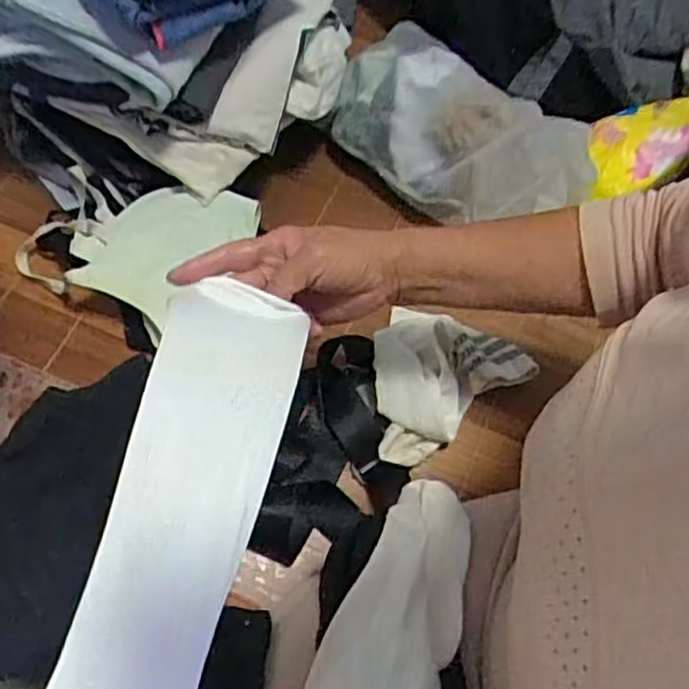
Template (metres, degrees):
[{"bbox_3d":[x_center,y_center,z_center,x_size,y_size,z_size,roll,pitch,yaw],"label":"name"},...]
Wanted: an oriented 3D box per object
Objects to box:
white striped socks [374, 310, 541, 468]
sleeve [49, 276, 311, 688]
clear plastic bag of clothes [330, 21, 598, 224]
[{"bbox_3d":[0.104,0.033,0.671,0.152,0.040,0.137,-3,63,-6],"label":"white striped socks"},{"bbox_3d":[-0.099,0.127,0.369,0.079,0.041,0.355,12,56,2],"label":"sleeve"},{"bbox_3d":[0.127,-0.233,0.743,0.276,0.109,0.165,37,66,14],"label":"clear plastic bag of clothes"}]

